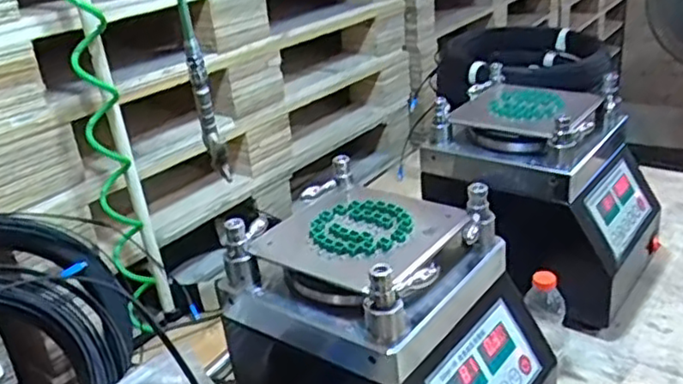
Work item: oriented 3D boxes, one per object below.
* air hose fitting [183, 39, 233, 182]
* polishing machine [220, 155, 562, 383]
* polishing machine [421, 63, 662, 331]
[{"bbox_3d":[-0.171,-0.106,0.857,0.029,0.173,0.055,-10,27,-11],"label":"air hose fitting"},{"bbox_3d":[0.055,0.163,0.719,0.281,0.284,0.223,16,33,37],"label":"polishing machine"},{"bbox_3d":[0.293,0.002,0.995,0.288,0.291,0.222,15,32,35],"label":"polishing machine"}]

